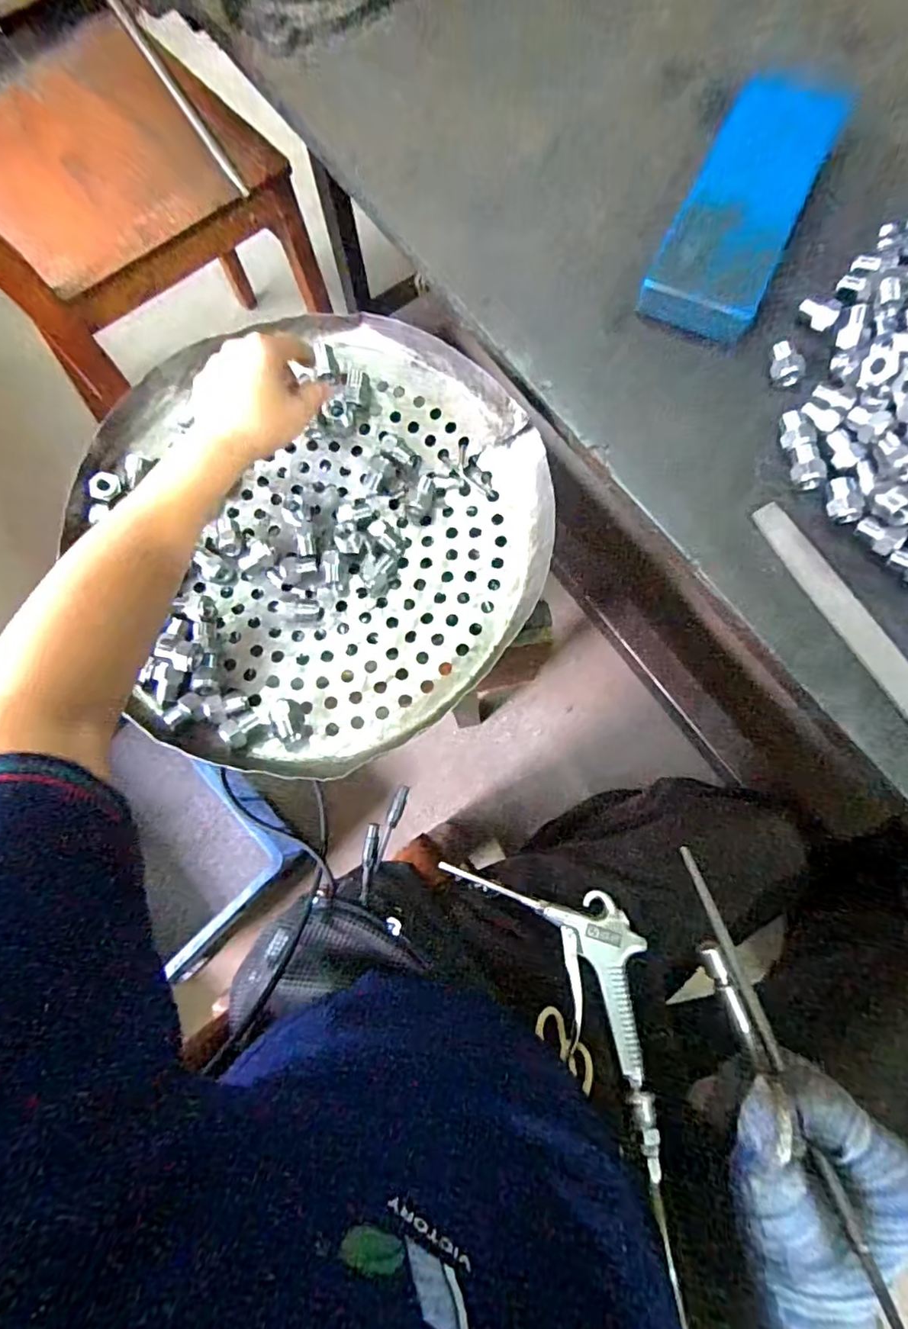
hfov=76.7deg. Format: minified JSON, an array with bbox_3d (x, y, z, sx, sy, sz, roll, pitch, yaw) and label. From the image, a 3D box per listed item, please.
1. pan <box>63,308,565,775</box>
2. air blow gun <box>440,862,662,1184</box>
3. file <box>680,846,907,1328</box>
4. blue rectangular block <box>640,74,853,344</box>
[{"bbox_3d":[-0.125,-0.124,0.476,0.369,0.043,0.397,-29,76,-6],"label":"pan"},{"bbox_3d":[0.103,0.237,0.452,0.094,0.027,0.238,-33,66,-11],"label":"air blow gun"},{"bbox_3d":[0.151,0.179,0.277,0.007,0.234,0.006,-1,119,2],"label":"file"},{"bbox_3d":[0.241,-0.383,0.470,0.086,0.030,0.260,26,78,8],"label":"blue rectangular block"}]

